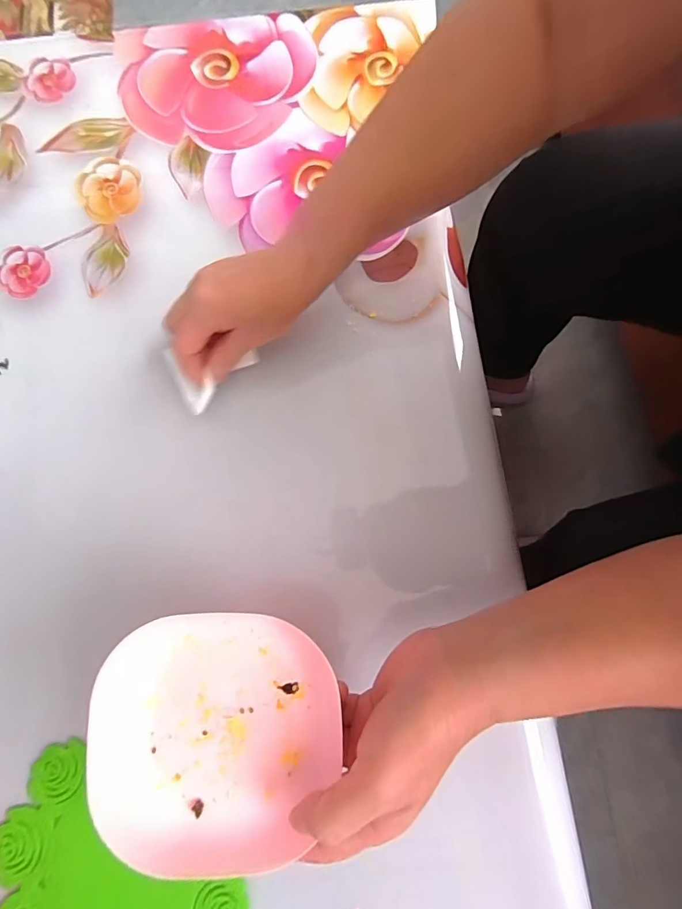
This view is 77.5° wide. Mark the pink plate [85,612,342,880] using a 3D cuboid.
[{"bbox_3d":[-0.068,0.153,0.233,0.125,0.027,0.125,0,85,-2],"label":"pink plate"}]

